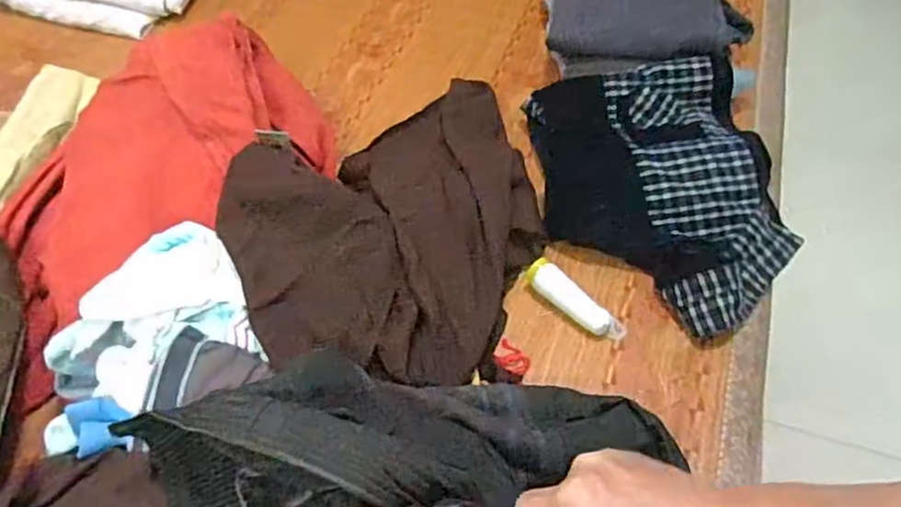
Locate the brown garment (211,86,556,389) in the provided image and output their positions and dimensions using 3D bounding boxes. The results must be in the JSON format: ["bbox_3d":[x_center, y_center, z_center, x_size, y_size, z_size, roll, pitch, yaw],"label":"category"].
[{"bbox_3d":[-0.053,-0.083,0.879,0.352,0.159,0.572,19,55,16],"label":"brown garment"}]

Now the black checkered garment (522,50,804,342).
[{"bbox_3d":[0.293,-0.085,0.899,0.325,0.111,0.404,-2,52,1],"label":"black checkered garment"}]

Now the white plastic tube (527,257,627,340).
[{"bbox_3d":[0.156,0.060,0.825,0.141,0.038,0.039,35,61,25],"label":"white plastic tube"}]

